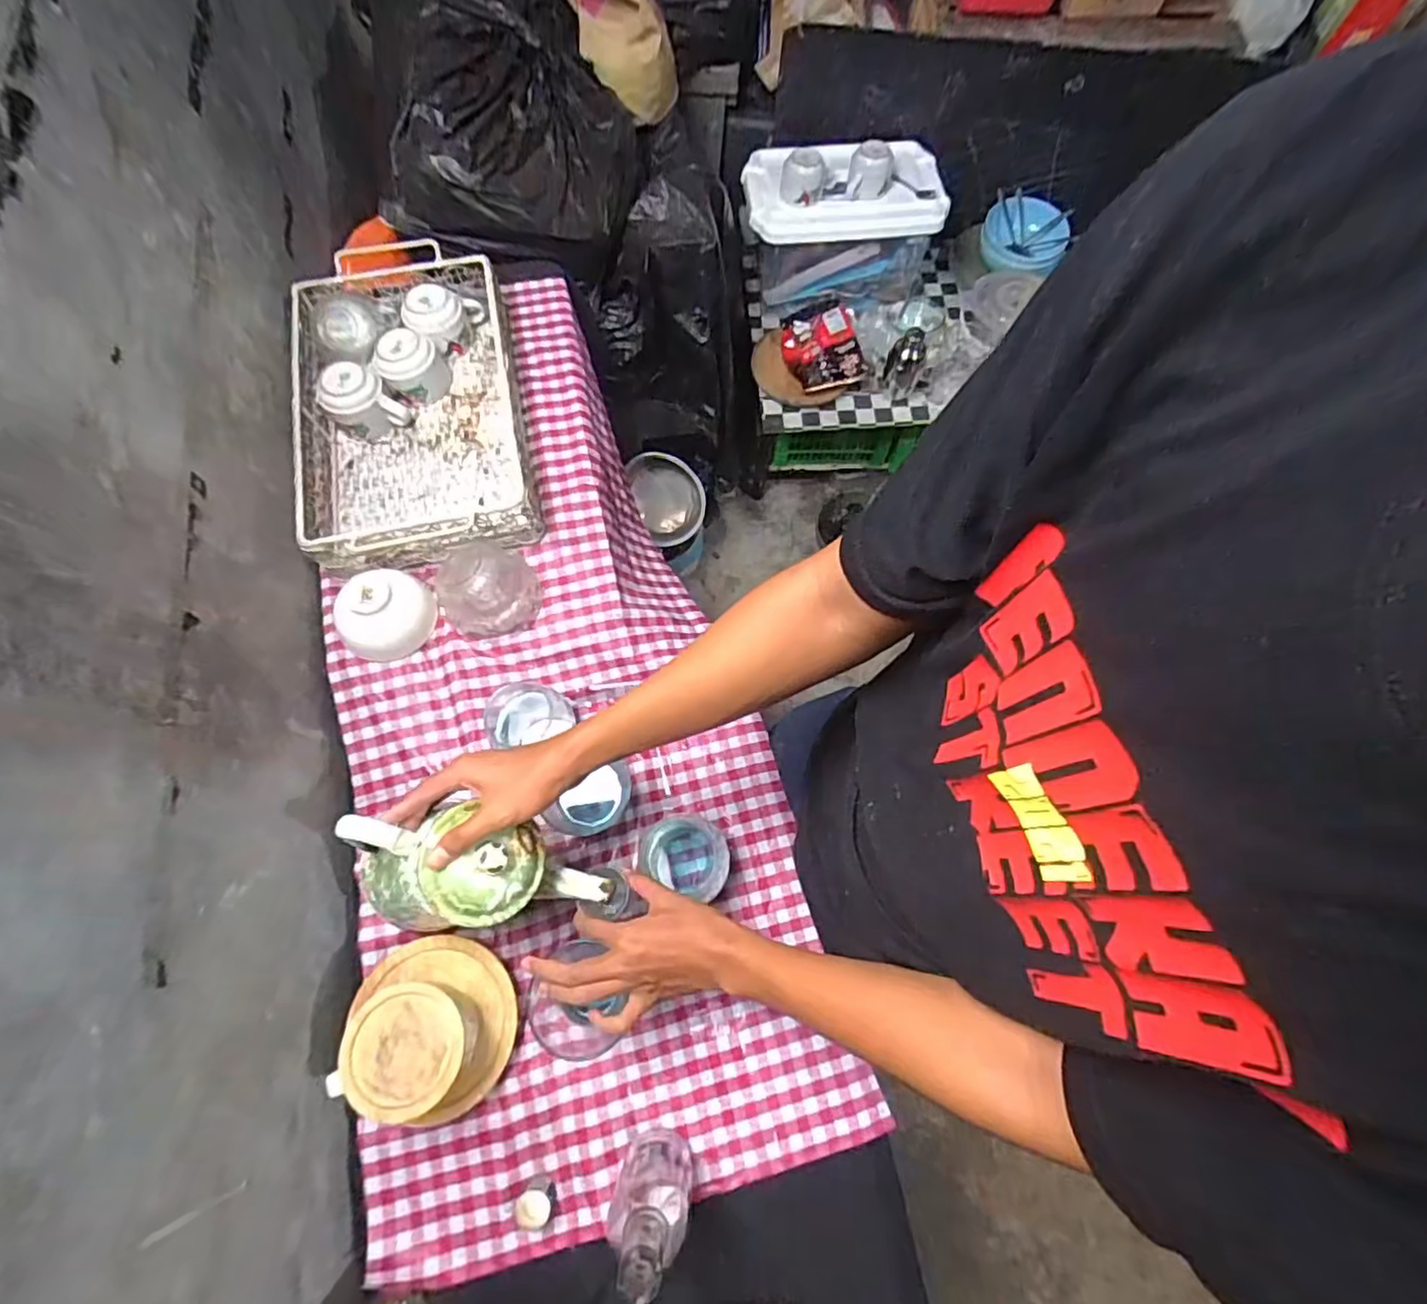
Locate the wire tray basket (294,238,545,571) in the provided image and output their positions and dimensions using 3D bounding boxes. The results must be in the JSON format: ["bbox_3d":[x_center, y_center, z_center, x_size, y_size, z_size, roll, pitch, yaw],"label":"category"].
[{"bbox_3d":[-0.385,-0.311,0.815,0.266,0.088,0.424,-12,74,-6],"label":"wire tray basket"}]

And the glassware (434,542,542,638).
[{"bbox_3d":[-0.260,-0.077,0.742,0.102,0.080,0.110,1,73,-2],"label":"glassware"}]

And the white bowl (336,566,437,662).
[{"bbox_3d":[-0.377,-0.046,0.727,0.098,0.056,0.103,10,73,1],"label":"white bowl"}]

